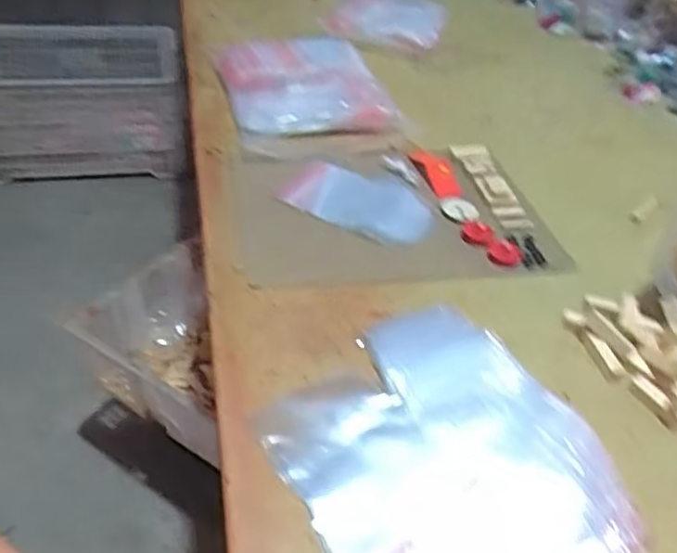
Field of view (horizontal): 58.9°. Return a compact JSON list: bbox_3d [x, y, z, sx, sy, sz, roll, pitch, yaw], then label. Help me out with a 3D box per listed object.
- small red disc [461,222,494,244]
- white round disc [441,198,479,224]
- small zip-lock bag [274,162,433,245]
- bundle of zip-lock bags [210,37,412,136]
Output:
[{"bbox_3d":[0.125,-0.040,0.539,0.027,0.008,0.030,16,42,13],"label":"small red disc"},{"bbox_3d":[0.116,-0.064,0.576,0.035,0.006,0.035,3,41,-2],"label":"white round disc"},{"bbox_3d":[0.021,-0.074,0.568,0.138,0.007,0.095,18,43,15],"label":"small zip-lock bag"},{"bbox_3d":[-0.045,-0.232,0.738,0.180,0.040,0.236,-8,42,-14],"label":"bundle of zip-lock bags"}]

